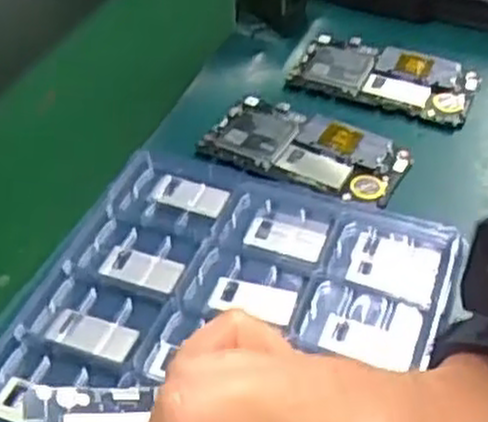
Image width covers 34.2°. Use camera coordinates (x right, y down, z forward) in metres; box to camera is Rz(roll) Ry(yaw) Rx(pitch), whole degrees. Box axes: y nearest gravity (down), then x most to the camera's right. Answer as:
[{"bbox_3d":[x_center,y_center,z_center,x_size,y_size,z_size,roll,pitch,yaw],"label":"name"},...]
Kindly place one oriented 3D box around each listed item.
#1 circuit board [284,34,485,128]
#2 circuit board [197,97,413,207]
[{"bbox_3d":[0.101,-0.095,0.564,0.122,0.011,0.066,18,54,13],"label":"circuit board"},{"bbox_3d":[0.039,-0.042,0.504,0.122,0.006,0.067,22,49,22],"label":"circuit board"}]

